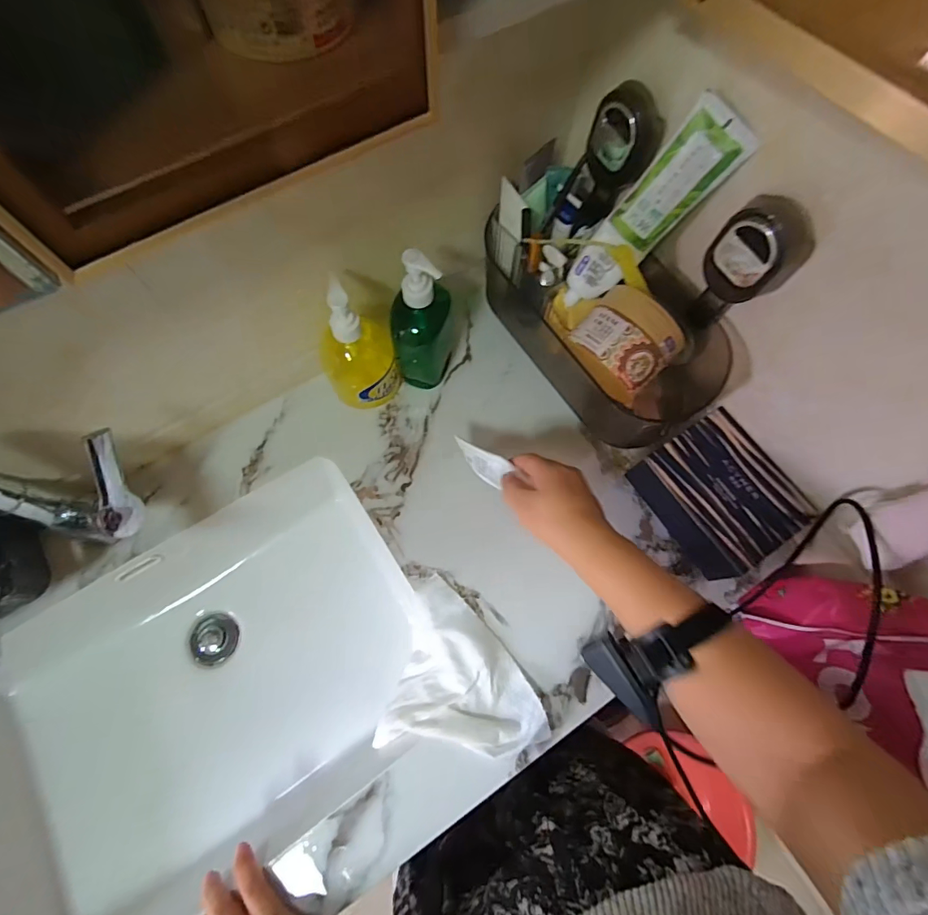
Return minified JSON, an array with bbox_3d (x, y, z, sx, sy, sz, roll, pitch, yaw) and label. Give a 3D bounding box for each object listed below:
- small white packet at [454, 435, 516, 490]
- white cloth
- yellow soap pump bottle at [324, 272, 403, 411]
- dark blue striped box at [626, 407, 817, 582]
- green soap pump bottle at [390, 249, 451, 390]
[{"bbox_3d":[0.016,0.003,0.501,0.068,0.031,0.007,31,29,26],"label":"small white packet"},{"bbox_3d":[-0.005,0.220,0.494,0.170,0.057,0.166,1,70,-1],"label":"white cloth"},{"bbox_3d":[-0.117,-0.119,0.504,0.080,0.164,0.073,0,70,-1],"label":"yellow soap pump bottle"},{"bbox_3d":[0.281,0.044,0.511,0.120,0.064,0.155,-31,74,-11],"label":"dark blue striped box"},{"bbox_3d":[-0.050,-0.143,0.506,0.070,0.188,0.050,-2,70,-2],"label":"green soap pump bottle"}]

